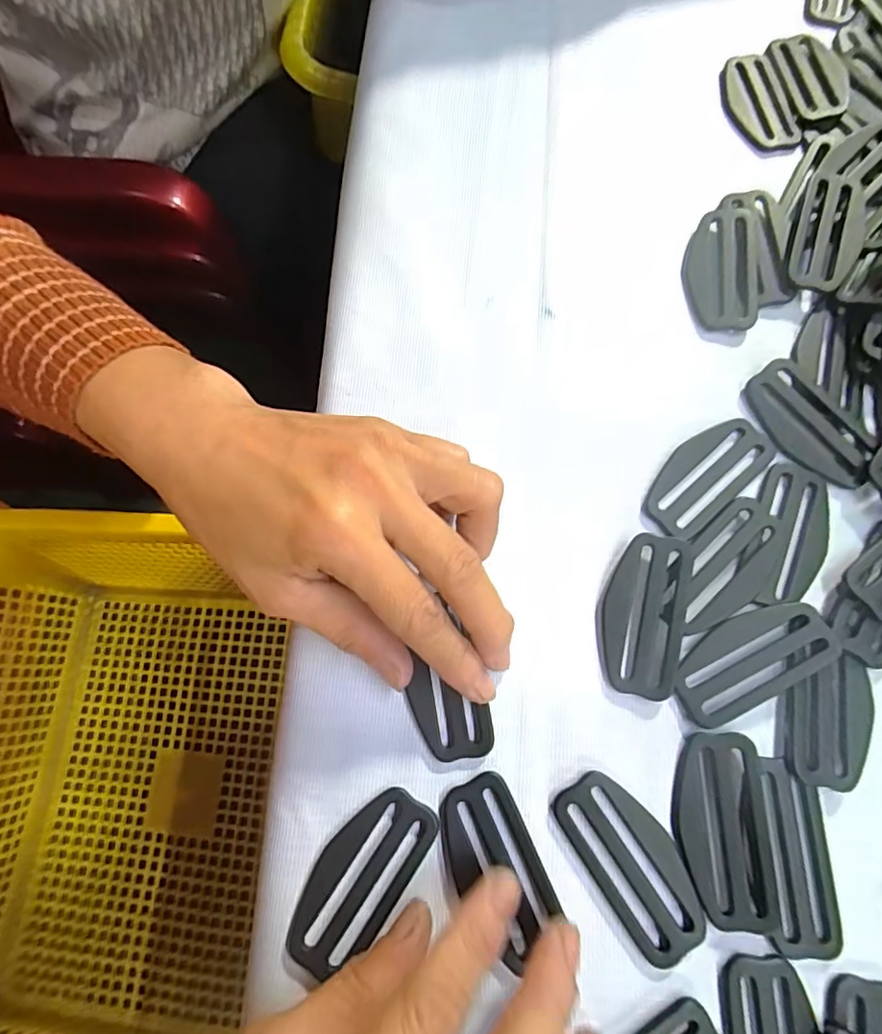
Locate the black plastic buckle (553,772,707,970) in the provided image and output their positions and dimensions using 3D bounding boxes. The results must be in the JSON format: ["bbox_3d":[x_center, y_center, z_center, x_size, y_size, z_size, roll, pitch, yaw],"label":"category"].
[{"bbox_3d":[0.065,0.115,0.181,0.028,0.004,0.058,-32,77,-10],"label":"black plastic buckle"}]

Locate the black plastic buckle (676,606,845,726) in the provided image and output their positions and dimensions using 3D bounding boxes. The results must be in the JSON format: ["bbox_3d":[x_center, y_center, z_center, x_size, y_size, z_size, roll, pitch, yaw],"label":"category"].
[{"bbox_3d":[0.113,0.051,0.195,0.058,0.006,0.028,-27,76,-8],"label":"black plastic buckle"}]

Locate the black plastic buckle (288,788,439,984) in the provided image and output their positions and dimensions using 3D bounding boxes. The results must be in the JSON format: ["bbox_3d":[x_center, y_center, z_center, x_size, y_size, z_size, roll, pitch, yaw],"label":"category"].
[{"bbox_3d":[-0.027,0.119,0.180,0.026,0.004,0.059,36,76,9],"label":"black plastic buckle"}]

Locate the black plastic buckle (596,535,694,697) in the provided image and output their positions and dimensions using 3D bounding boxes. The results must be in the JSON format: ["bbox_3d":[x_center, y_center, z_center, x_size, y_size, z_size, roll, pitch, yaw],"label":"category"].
[{"bbox_3d":[0.075,0.036,0.201,0.030,0.007,0.058,11,75,10],"label":"black plastic buckle"}]

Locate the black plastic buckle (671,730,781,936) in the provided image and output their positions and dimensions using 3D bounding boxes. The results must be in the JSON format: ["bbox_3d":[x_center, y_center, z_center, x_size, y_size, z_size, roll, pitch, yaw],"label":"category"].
[{"bbox_3d":[0.095,0.105,0.182,0.031,0.004,0.058,-2,74,-2],"label":"black plastic buckle"}]

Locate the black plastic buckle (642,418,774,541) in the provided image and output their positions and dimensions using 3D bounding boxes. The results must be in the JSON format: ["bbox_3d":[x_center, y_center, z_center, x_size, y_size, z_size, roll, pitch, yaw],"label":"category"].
[{"bbox_3d":[0.106,-0.018,0.218,0.059,0.004,0.029,-39,78,-11],"label":"black plastic buckle"}]

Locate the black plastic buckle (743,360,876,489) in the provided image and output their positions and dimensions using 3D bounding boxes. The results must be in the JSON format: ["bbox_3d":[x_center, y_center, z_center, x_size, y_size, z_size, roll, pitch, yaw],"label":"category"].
[{"bbox_3d":[0.150,-0.037,0.222,0.031,0.005,0.057,-34,77,-10],"label":"black plastic buckle"}]

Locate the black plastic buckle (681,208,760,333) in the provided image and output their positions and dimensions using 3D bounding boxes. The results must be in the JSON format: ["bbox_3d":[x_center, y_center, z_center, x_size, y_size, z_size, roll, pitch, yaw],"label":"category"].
[{"bbox_3d":[0.126,-0.112,0.244,0.032,0.004,0.062,8,74,1],"label":"black plastic buckle"}]

